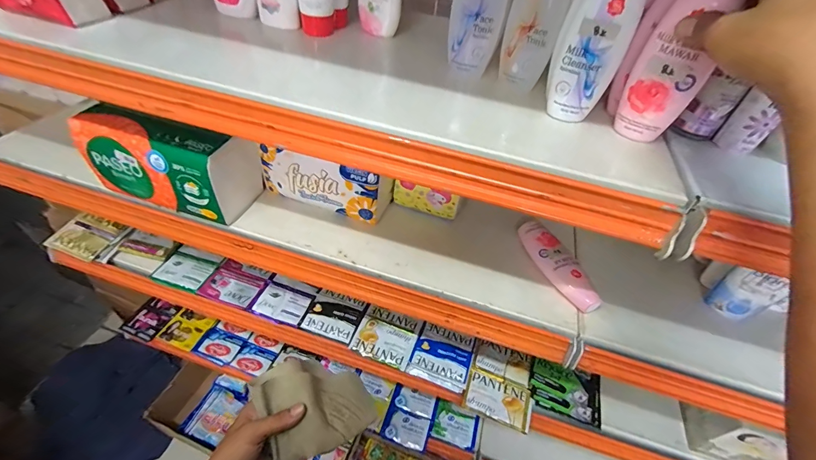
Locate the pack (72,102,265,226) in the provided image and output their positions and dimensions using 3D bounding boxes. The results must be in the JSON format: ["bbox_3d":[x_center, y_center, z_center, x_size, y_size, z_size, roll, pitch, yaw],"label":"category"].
[{"bbox_3d":[-0.305,-0.087,0.470,0.190,0.108,0.090,13,46,6],"label":"pack"}]

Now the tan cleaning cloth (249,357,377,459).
[{"bbox_3d":[-0.106,0.196,0.415,0.115,0.065,0.102,-20,51,-24],"label":"tan cleaning cloth"}]

